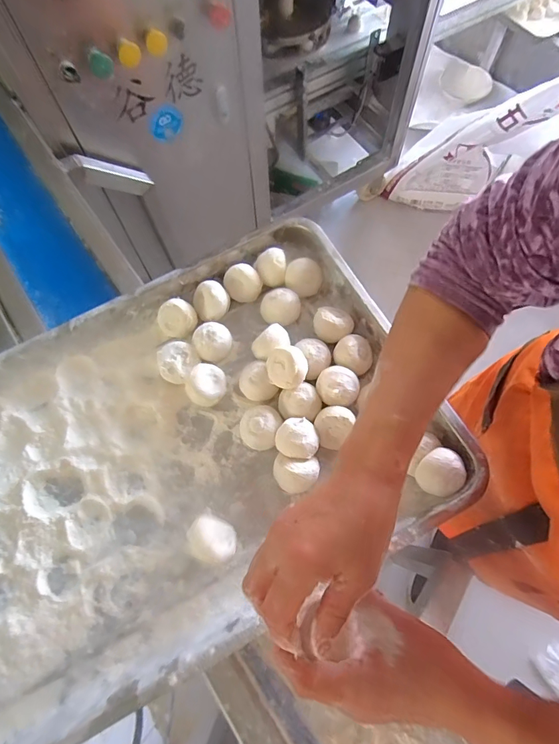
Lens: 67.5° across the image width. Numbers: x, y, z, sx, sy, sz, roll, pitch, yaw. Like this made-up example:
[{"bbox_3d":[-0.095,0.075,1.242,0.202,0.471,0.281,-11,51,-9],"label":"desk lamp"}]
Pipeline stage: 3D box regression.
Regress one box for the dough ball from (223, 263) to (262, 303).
[{"bbox_3d":[-0.046,-0.109,0.519,0.044,0.038,0.034,-14,70,-4],"label":"dough ball"}]

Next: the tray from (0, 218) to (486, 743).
[{"bbox_3d":[-0.132,0.091,0.448,0.575,0.064,0.378,-27,71,-9],"label":"tray"}]

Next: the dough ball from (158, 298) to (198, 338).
[{"bbox_3d":[-0.125,-0.065,0.511,0.044,0.033,0.037,-28,71,-9],"label":"dough ball"}]

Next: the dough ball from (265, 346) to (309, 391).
[{"bbox_3d":[0.008,-0.006,0.455,0.045,0.032,0.044,0,68,1],"label":"dough ball"}]

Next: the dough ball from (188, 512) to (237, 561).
[{"bbox_3d":[-0.066,0.169,0.423,0.047,0.045,0.039,19,71,8],"label":"dough ball"}]

